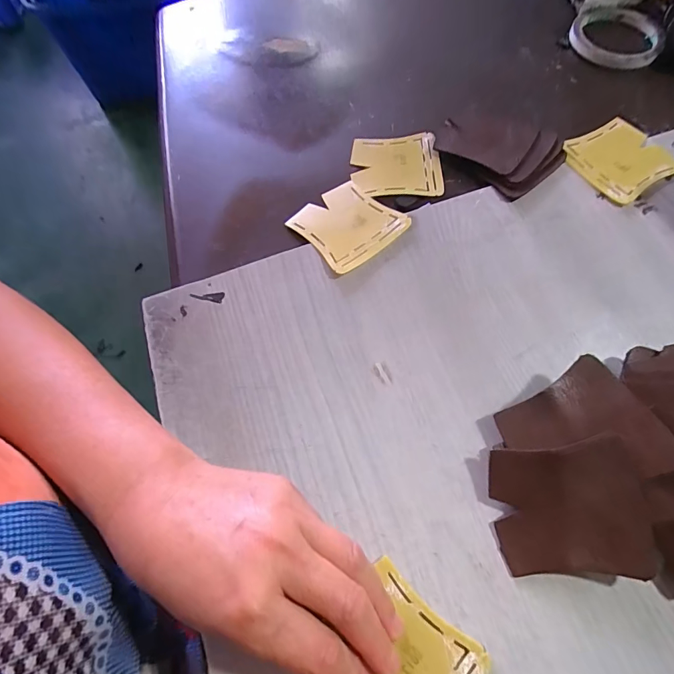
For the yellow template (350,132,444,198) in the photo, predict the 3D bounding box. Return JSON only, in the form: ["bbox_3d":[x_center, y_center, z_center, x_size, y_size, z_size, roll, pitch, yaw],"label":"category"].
[{"bbox_3d":[0.053,-0.154,0.377,0.079,0.008,0.072,-2,65,1],"label":"yellow template"}]

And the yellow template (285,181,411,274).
[{"bbox_3d":[0.007,-0.094,0.349,0.075,0.006,0.078,-36,63,-15],"label":"yellow template"}]

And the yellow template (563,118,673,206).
[{"bbox_3d":[0.248,-0.156,0.366,0.080,0.004,0.075,-28,67,-11],"label":"yellow template"}]

